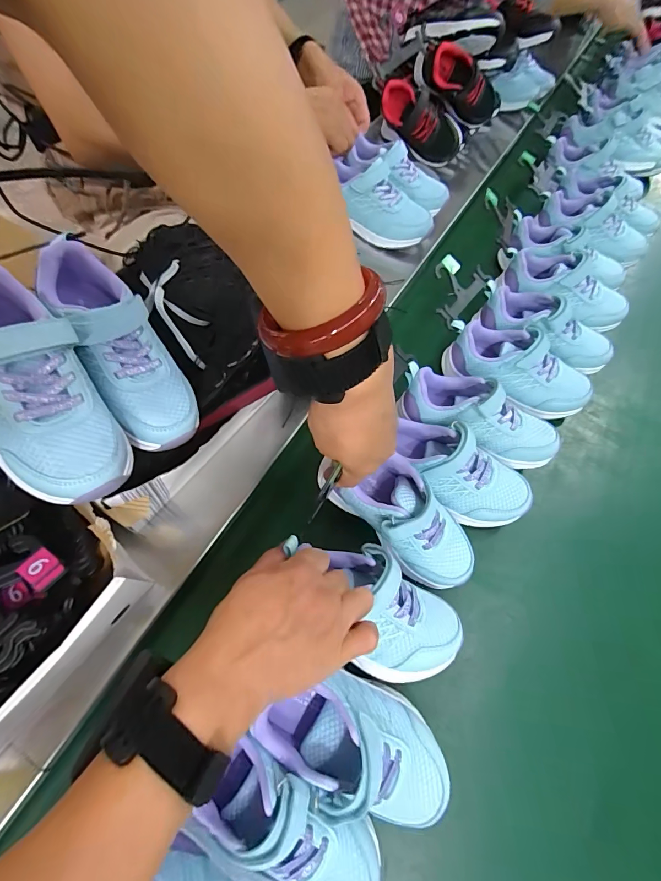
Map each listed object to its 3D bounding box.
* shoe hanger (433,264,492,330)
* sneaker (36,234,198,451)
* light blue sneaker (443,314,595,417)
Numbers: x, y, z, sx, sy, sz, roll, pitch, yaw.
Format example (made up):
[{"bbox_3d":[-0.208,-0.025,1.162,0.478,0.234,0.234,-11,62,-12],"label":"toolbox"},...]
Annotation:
[{"bbox_3d":[0.151,-0.188,0.486,0.061,0.010,0.094,41,70,-6],"label":"shoe hanger"},{"bbox_3d":[-0.170,-0.077,0.322,0.060,0.073,0.177,-32,89,-17],"label":"sneaker"},{"bbox_3d":[0.228,-0.086,0.482,0.174,0.067,0.068,23,63,11],"label":"light blue sneaker"}]

